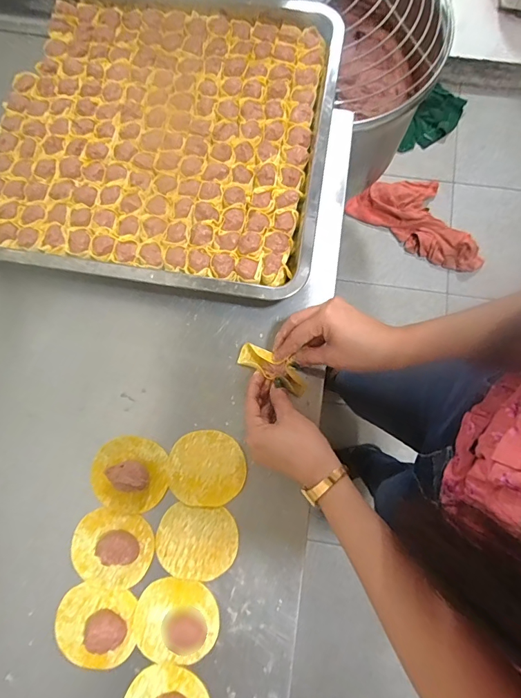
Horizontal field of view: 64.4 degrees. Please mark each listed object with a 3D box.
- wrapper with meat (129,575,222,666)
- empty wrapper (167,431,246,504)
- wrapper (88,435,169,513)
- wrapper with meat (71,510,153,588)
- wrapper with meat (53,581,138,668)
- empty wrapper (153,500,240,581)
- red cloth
[{"bbox_3d":[-0.085,0.273,0.414,0.084,0.016,0.075,1,78,0],"label":"wrapper with meat"},{"bbox_3d":[-0.059,0.129,0.452,0.084,0.004,0.076,-2,78,0],"label":"empty wrapper"},{"bbox_3d":[-0.145,0.134,0.442,0.082,0.027,0.078,0,78,0],"label":"wrapper"},{"bbox_3d":[-0.156,0.206,0.424,0.085,0.024,0.071,11,78,3],"label":"wrapper with meat"},{"bbox_3d":[-0.167,0.277,0.411,0.079,0.021,0.070,9,78,2],"label":"wrapper with meat"},{"bbox_3d":[-0.067,0.203,0.435,0.084,0.004,0.070,6,78,2],"label":"empty wrapper"},{"bbox_3d":[0.535,-0.437,1.338,0.460,0.080,0.247,35,80,7],"label":"red cloth"}]

